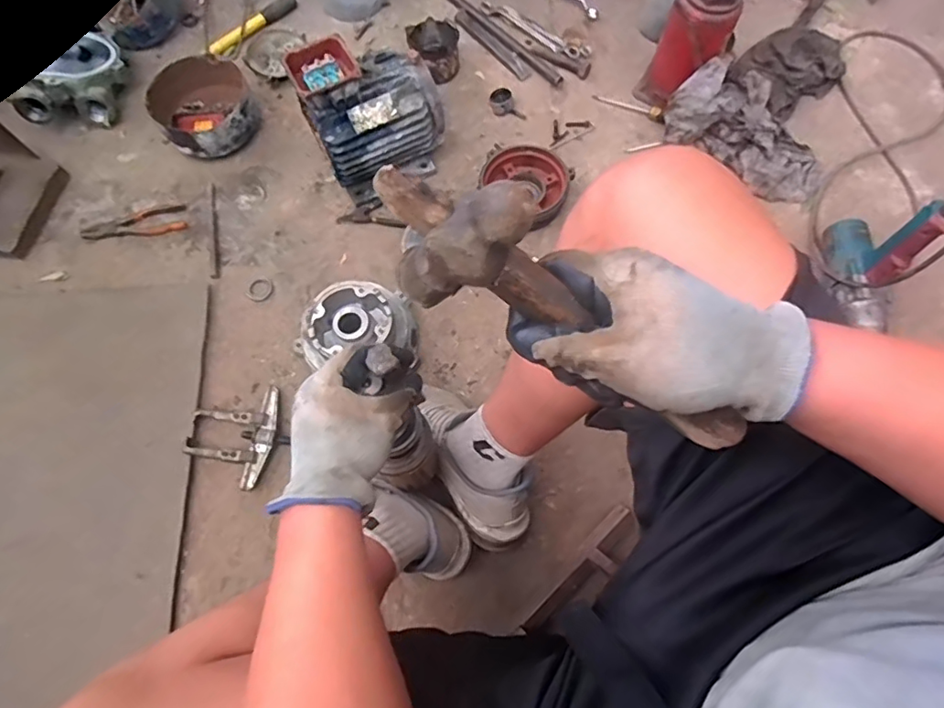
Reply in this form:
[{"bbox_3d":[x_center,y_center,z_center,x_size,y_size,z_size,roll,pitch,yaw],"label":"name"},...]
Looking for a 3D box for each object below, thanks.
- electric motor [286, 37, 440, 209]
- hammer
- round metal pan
[{"bbox_3d":[-0.178,-0.419,0.980,0.216,0.225,0.165,-38,73,-13],"label":"electric motor"},{"bbox_3d":[0.057,-0.012,0.326,0.269,0.112,0.027,34,67,-21],"label":"hammer"},{"bbox_3d":[-0.515,-0.472,1.075,0.185,0.113,0.171,0,69,0],"label":"round metal pan"}]

